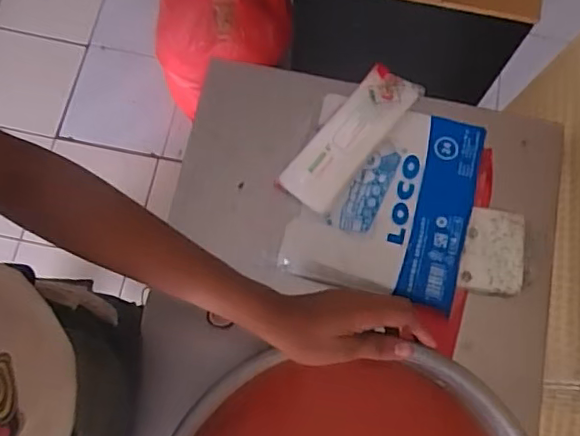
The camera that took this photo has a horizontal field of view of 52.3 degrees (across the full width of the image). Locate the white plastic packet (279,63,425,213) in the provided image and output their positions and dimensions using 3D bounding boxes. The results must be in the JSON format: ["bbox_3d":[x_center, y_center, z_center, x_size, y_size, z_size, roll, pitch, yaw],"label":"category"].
[{"bbox_3d":[0.078,-0.107,0.765,0.072,0.023,0.211,38,77,9],"label":"white plastic packet"}]

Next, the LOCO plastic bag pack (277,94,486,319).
[{"bbox_3d":[0.125,-0.025,0.753,0.220,0.021,0.247,16,75,3],"label":"LOCO plastic bag pack"}]

